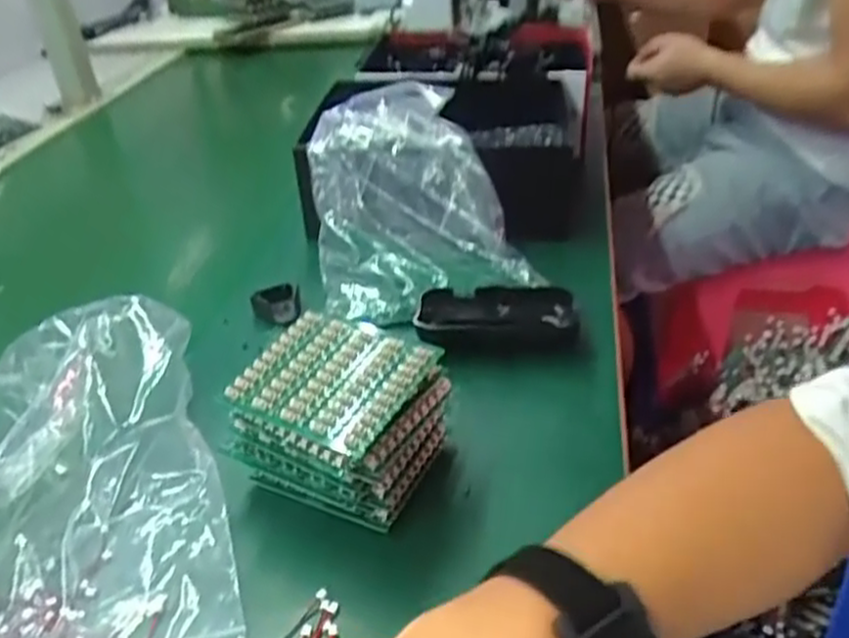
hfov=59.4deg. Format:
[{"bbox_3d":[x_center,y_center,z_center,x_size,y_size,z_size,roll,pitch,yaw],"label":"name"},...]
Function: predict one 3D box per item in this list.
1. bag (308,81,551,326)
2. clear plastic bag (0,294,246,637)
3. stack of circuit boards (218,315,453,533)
[{"bbox_3d":[-0.014,-0.105,0.591,0.153,0.102,0.186,-10,35,-7],"label":"bag"},{"bbox_3d":[-0.197,0.082,0.388,0.173,0.069,0.222,-12,35,-11],"label":"clear plastic bag"},{"bbox_3d":[-0.044,0.055,0.402,0.087,0.075,0.083,18,40,30],"label":"stack of circuit boards"}]

